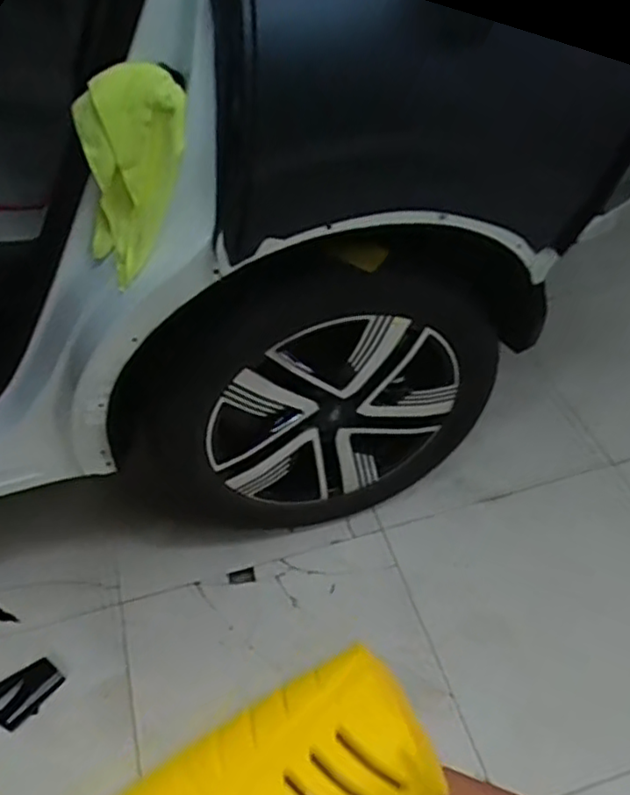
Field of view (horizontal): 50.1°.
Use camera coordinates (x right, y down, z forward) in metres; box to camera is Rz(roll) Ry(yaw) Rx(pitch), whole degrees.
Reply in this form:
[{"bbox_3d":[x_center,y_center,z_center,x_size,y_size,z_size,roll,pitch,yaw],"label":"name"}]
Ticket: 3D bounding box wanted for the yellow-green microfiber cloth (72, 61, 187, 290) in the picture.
[{"bbox_3d":[-0.257,-0.302,0.918,0.091,0.284,0.120,-18,46,-41],"label":"yellow-green microfiber cloth"}]

